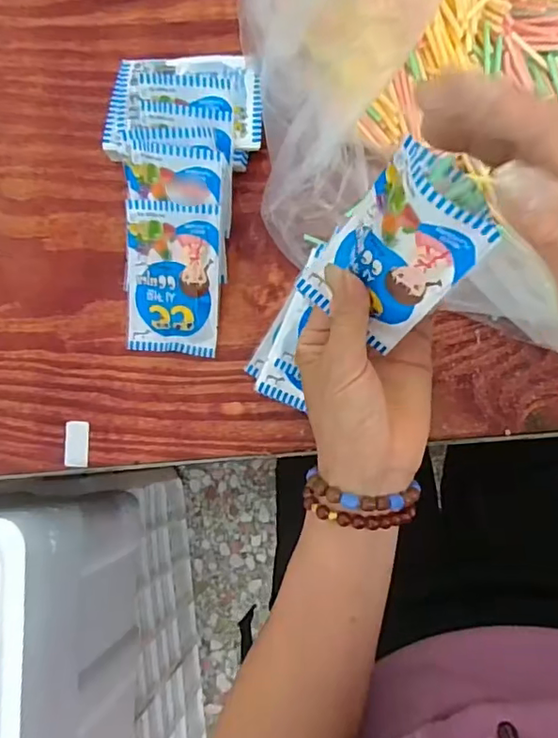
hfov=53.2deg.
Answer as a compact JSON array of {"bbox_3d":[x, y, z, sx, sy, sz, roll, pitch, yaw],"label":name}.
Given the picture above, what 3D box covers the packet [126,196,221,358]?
[{"bbox_3d":[-0.074,-0.061,0.386,0.065,0.007,0.103,6,107,10],"label":"packet"}]

